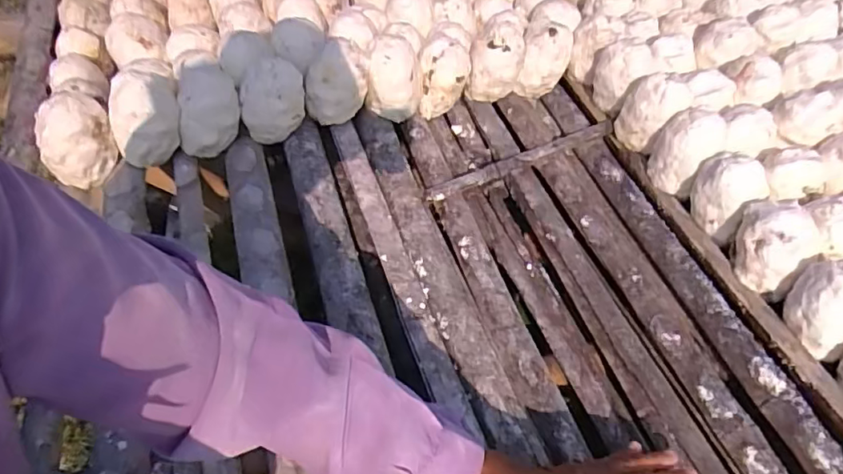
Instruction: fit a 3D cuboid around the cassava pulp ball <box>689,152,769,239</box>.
[{"bbox_3d":[0.366,-0.054,0.678,0.063,0.078,0.077,-20,54,-17],"label":"cassava pulp ball"}]

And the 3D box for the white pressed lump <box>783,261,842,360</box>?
[{"bbox_3d":[0.413,0.067,0.572,0.069,0.073,0.072,-31,58,-24],"label":"white pressed lump"}]

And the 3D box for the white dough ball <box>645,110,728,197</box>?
[{"bbox_3d":[0.337,-0.108,0.726,0.067,0.099,0.073,1,51,-1],"label":"white dough ball"}]

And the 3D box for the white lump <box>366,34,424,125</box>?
[{"bbox_3d":[-0.038,-0.223,0.789,0.074,0.093,0.066,2,51,0],"label":"white lump"}]

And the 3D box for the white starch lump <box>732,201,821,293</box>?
[{"bbox_3d":[0.390,0.011,0.635,0.078,0.092,0.085,1,51,-1],"label":"white starch lump"}]

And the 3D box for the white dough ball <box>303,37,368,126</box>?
[{"bbox_3d":[-0.112,-0.204,0.767,0.077,0.103,0.070,1,51,-1],"label":"white dough ball"}]

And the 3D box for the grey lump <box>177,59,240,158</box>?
[{"bbox_3d":[-0.273,-0.169,0.732,0.073,0.083,0.096,-3,51,-4],"label":"grey lump"}]

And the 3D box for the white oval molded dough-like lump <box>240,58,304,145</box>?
[{"bbox_3d":[-0.194,-0.178,0.738,0.083,0.090,0.065,-10,52,-9],"label":"white oval molded dough-like lump"}]

